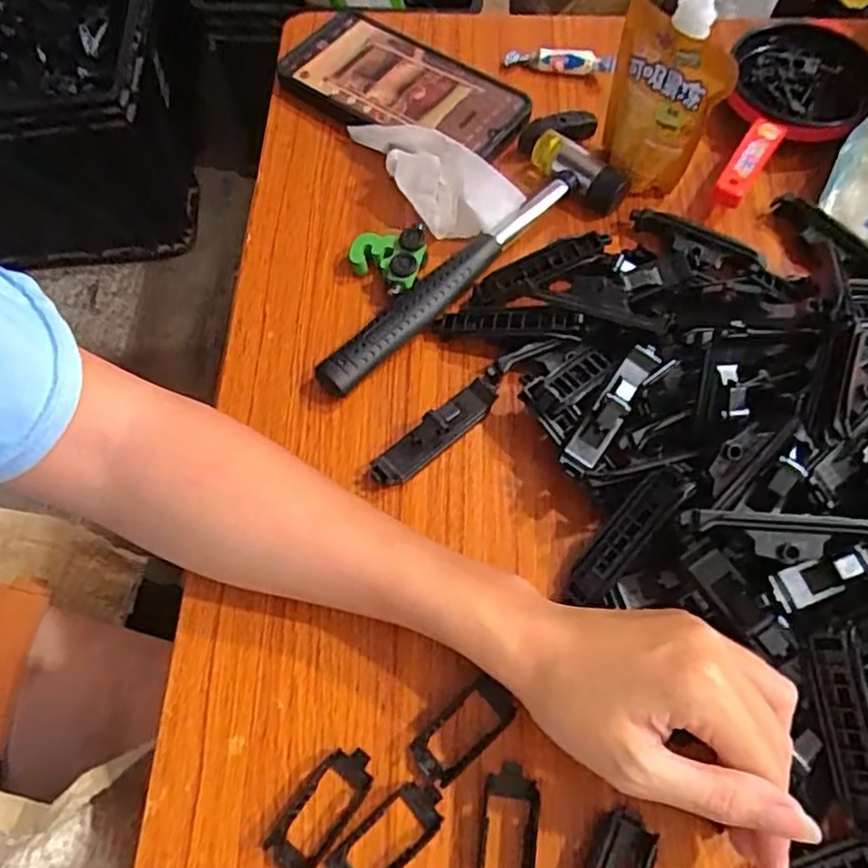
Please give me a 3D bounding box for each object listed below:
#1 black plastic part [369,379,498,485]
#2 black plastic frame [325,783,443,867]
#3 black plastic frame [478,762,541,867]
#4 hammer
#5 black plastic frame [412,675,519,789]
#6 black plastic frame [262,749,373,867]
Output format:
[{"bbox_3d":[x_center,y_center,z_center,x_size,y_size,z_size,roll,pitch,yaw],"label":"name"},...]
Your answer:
[{"bbox_3d":[0.001,-0.002,0.350,0.077,0.020,0.018,-40,71,-17],"label":"black plastic part"},{"bbox_3d":[-0.019,0.163,0.276,0.051,0.006,0.022,-38,70,-17],"label":"black plastic frame"},{"bbox_3d":[0.030,0.163,0.278,0.022,0.004,0.052,8,65,4],"label":"black plastic frame"},{"bbox_3d":[0.013,-0.102,0.386,0.209,0.021,0.058,-36,70,-16],"label":"hammer"},{"bbox_3d":[0.013,0.126,0.294,0.047,0.004,0.022,-39,70,-17],"label":"black plastic frame"},{"bbox_3d":[-0.046,0.153,0.281,0.023,0.006,0.050,34,69,15],"label":"black plastic frame"}]

